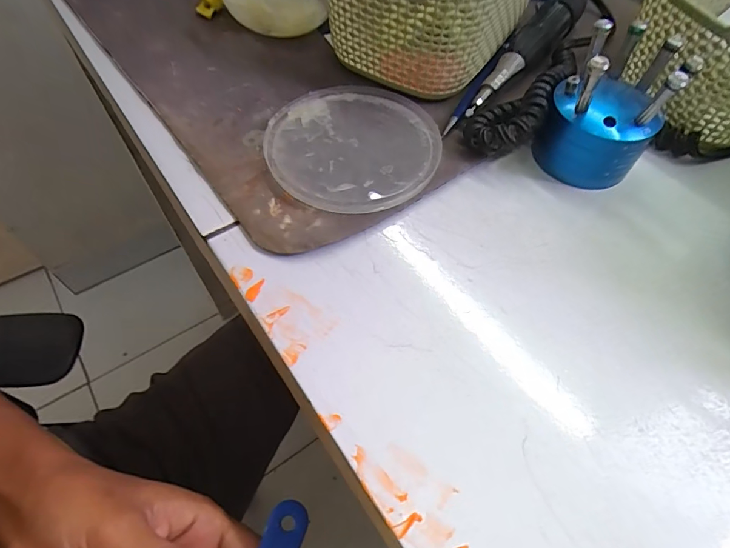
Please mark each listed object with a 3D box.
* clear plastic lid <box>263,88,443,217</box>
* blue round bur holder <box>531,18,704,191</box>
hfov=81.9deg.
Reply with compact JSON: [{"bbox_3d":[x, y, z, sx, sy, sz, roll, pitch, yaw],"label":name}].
[{"bbox_3d":[-0.005,-0.081,0.258,0.100,0.009,0.107,1,58,-1],"label":"clear plastic lid"},{"bbox_3d":[0.137,-0.091,0.237,0.054,0.069,0.053,1,58,-1],"label":"blue round bur holder"}]

